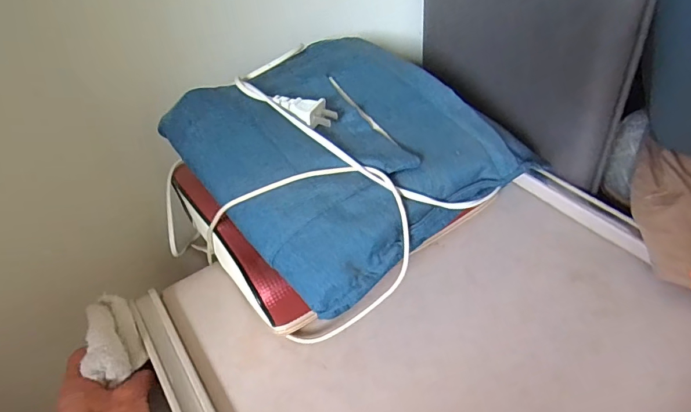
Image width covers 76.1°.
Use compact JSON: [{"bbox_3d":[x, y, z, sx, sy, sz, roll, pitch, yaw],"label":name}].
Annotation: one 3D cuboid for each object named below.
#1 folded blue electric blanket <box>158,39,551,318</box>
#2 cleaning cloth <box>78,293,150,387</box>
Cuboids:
[{"bbox_3d":[0.004,-0.062,0.393,0.257,0.047,0.237,-33,68,-26],"label":"folded blue electric blanket"},{"bbox_3d":[-0.204,0.109,0.389,0.037,0.030,0.090,-22,46,-18],"label":"cleaning cloth"}]

